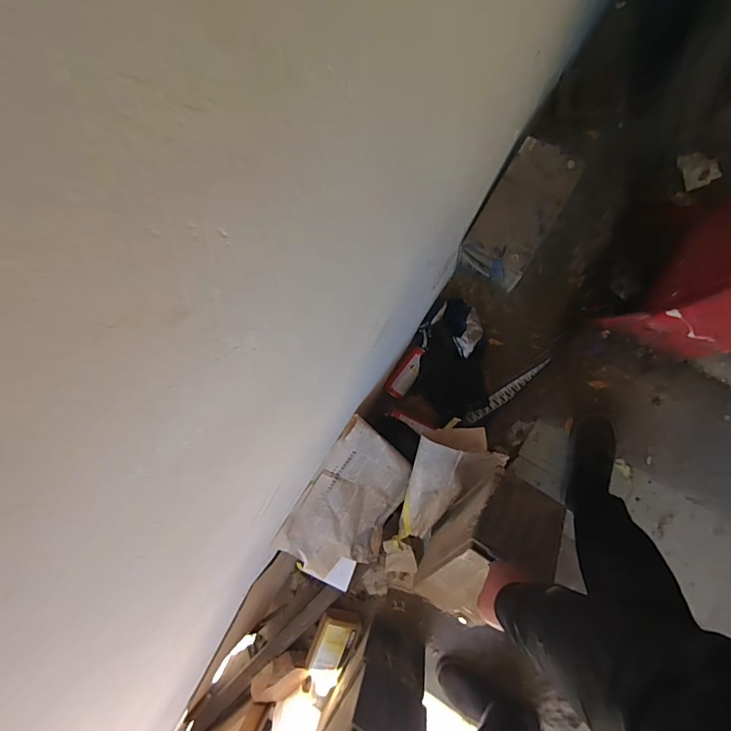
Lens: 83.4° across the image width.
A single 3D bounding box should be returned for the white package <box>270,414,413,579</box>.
[{"bbox_3d":[-0.043,0.344,0.999,0.269,0.057,0.370,42,81,-27],"label":"white package"}]

